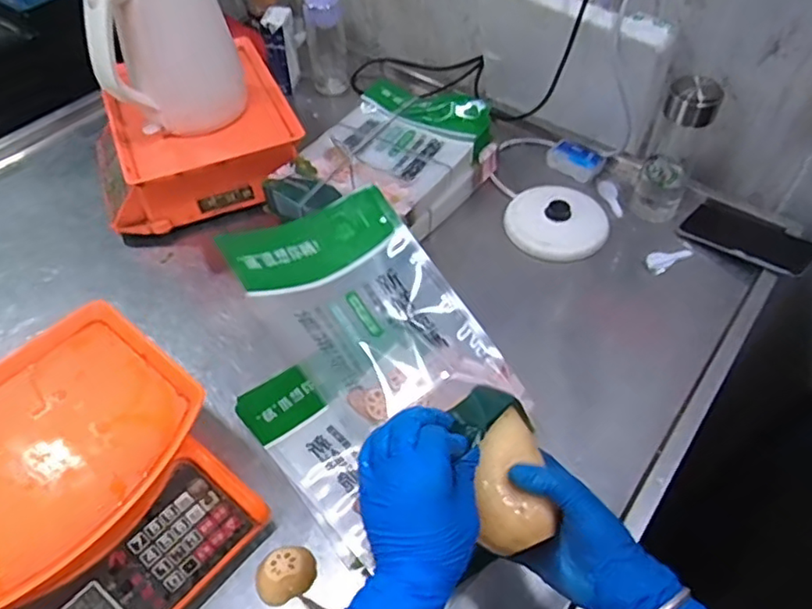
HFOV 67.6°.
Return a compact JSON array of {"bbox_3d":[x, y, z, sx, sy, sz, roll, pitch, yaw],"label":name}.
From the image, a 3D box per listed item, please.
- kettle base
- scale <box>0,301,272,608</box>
[{"bbox_3d":[0.212,-0.116,0.857,0.141,0.034,0.124,11,51,9],"label":"kettle base"},{"bbox_3d":[-0.318,0.183,0.572,0.286,0.120,0.282,32,58,24],"label":"scale"}]

